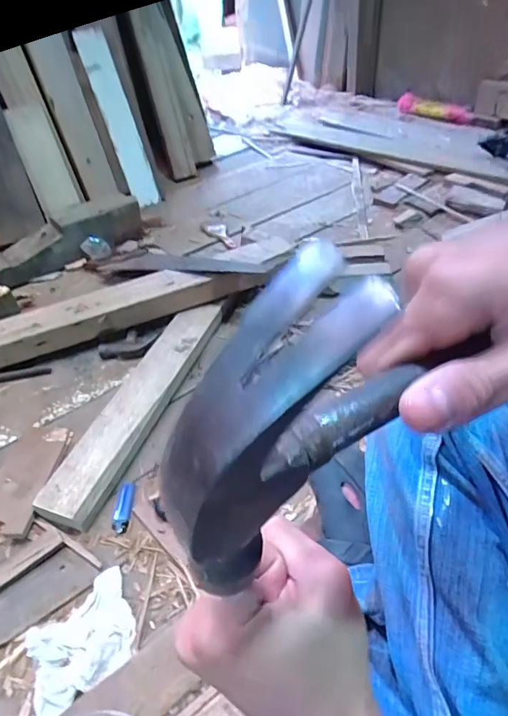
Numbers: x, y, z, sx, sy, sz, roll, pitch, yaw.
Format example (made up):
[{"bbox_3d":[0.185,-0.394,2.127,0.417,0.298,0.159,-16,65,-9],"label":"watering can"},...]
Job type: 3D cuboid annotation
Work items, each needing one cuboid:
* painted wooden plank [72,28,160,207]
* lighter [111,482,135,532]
[{"bbox_3d":[-0.429,-0.760,1.429,0.088,0.521,0.029,-24,14,-22],"label":"painted wooden plank"},{"bbox_3d":[-0.196,0.224,0.674,0.024,0.009,0.080,-1,42,1],"label":"lighter"}]

